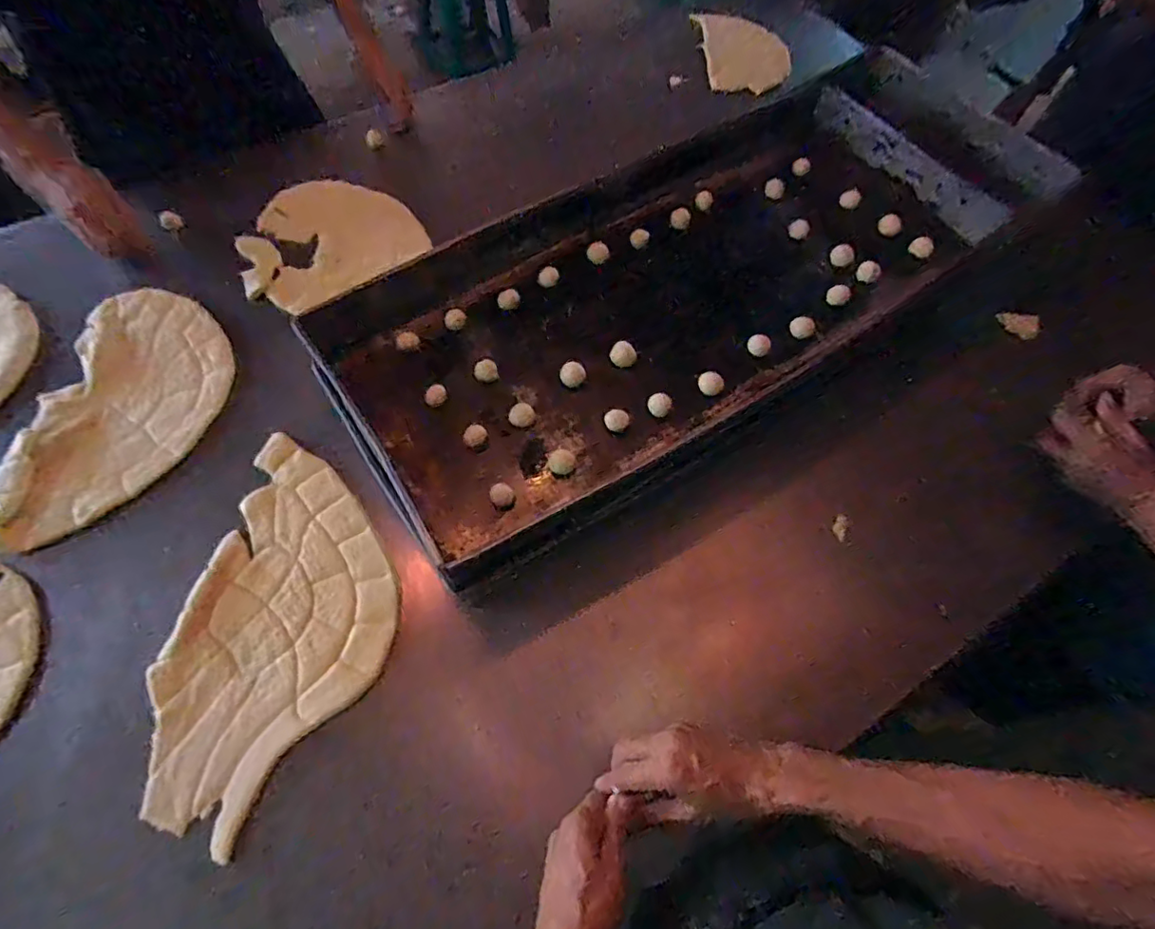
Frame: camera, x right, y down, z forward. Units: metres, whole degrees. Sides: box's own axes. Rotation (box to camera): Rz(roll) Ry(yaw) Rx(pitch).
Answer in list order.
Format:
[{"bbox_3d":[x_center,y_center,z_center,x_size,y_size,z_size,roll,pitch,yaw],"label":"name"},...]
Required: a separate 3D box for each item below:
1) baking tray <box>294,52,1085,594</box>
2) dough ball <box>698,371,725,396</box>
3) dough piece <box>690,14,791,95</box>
[{"bbox_3d":[0.141,-0.253,0.743,0.916,0.084,0.411,-33,71,-13],"label":"baking tray"},{"bbox_3d":[0.156,-0.093,0.674,0.030,0.025,0.023,23,64,10],"label":"dough ball"},{"bbox_3d":[0.325,-0.792,1.101,0.155,0.023,0.217,-12,71,1],"label":"dough piece"}]

